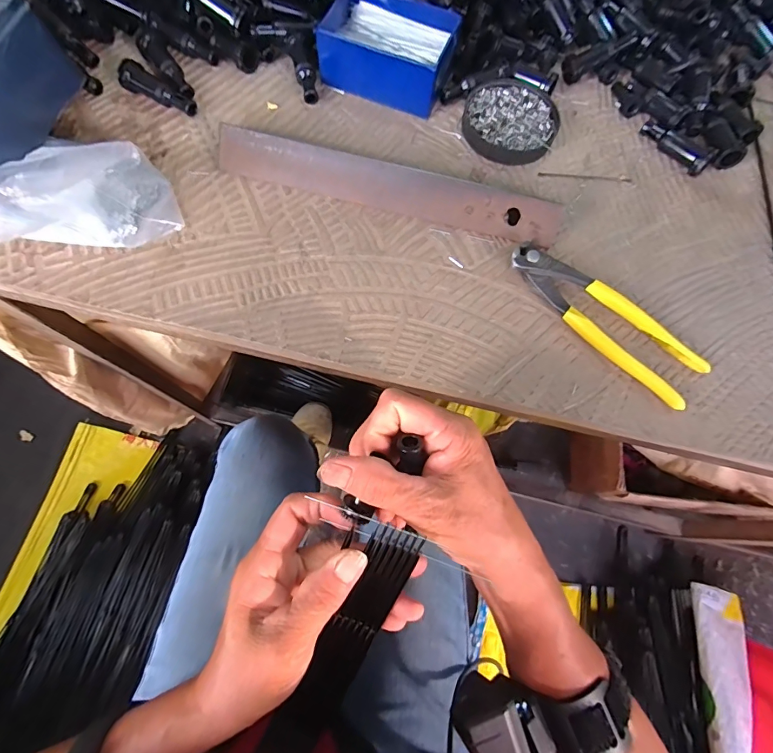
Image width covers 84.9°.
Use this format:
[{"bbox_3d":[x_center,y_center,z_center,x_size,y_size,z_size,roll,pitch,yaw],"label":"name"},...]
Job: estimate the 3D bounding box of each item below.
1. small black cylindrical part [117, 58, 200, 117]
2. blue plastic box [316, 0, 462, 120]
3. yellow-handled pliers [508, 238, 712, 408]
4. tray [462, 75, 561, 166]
[{"bbox_3d":[-0.200,-0.256,0.374,0.064,0.023,0.021,21,71,4],"label":"small black cylindrical part"},{"bbox_3d":[0.005,-0.300,0.389,0.117,0.047,0.079,21,71,4],"label":"blue plastic box"},{"bbox_3d":[0.168,-0.047,0.327,0.163,0.016,0.045,41,74,11],"label":"yellow-handled pliers"},{"bbox_3d":[0.115,-0.236,0.392,0.084,0.017,0.082,1,71,-2],"label":"tray"}]

